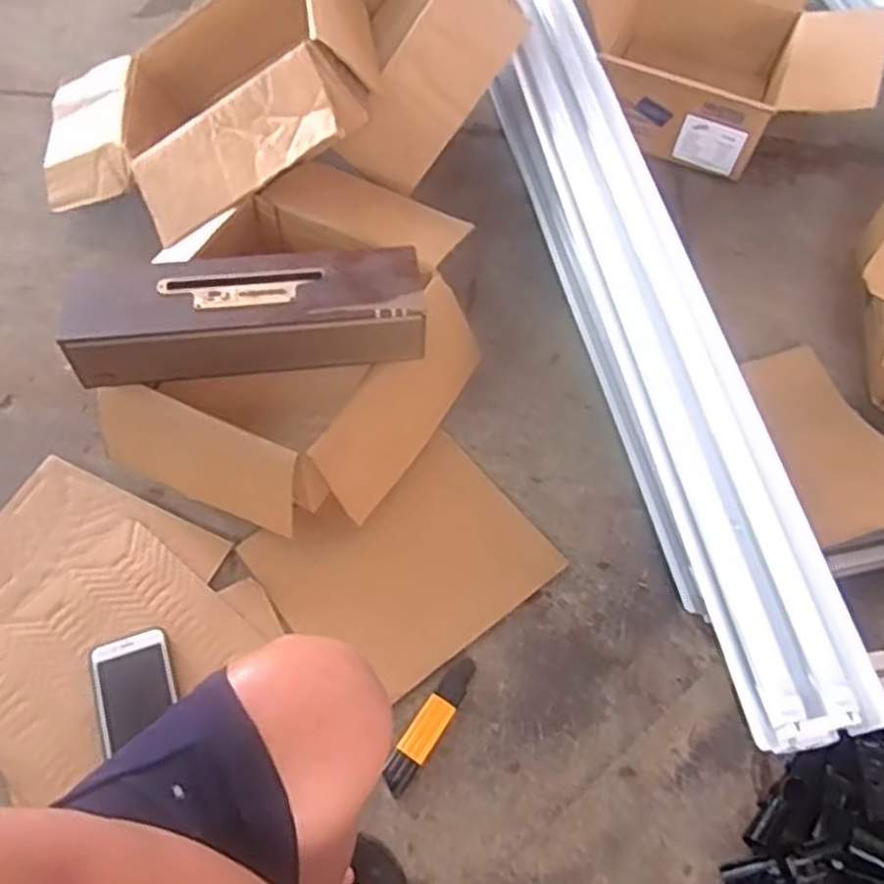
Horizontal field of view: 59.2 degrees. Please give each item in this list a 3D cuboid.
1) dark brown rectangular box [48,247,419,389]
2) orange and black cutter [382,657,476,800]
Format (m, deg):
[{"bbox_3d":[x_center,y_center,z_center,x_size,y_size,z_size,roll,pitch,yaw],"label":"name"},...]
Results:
[{"bbox_3d":[-0.210,-0.137,0.849,0.377,0.076,0.121,-6,59,-7],"label":"dark brown rectangular box"},{"bbox_3d":[-0.011,0.290,0.805,0.032,0.013,0.150,30,61,14],"label":"orange and black cutter"}]

